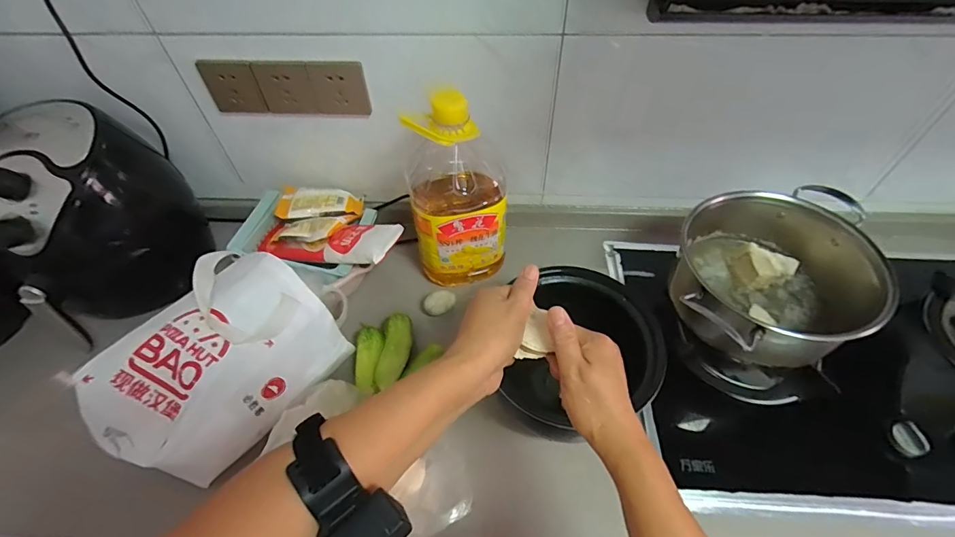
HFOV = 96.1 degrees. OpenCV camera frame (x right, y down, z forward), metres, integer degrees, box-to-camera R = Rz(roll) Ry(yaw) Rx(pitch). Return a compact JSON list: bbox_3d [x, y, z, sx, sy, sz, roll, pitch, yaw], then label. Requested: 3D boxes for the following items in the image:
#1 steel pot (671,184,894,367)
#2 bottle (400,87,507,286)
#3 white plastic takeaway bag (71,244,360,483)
[{"bbox_3d":[0.410,0.008,0.603,0.241,0.132,0.248,-1,51,1],"label":"steel pot"},{"bbox_3d":[-0.032,-0.129,0.713,0.148,0.334,0.162,-4,51,-2],"label":"bottle"},{"bbox_3d":[-0.338,0.107,0.585,0.195,0.184,0.316,22,55,18],"label":"white plastic takeaway bag"}]

